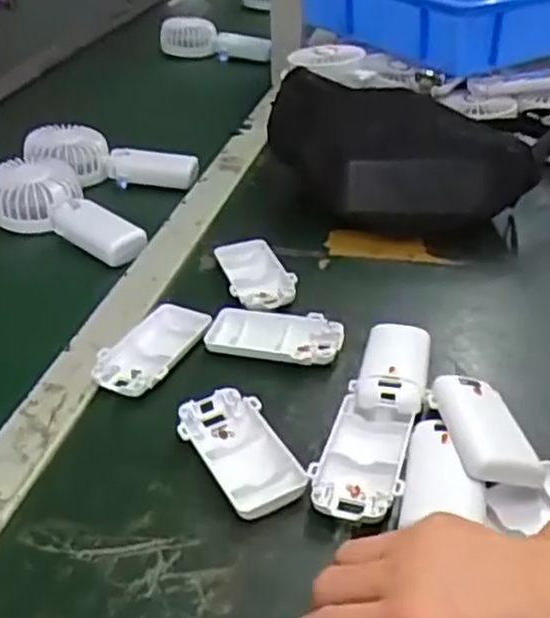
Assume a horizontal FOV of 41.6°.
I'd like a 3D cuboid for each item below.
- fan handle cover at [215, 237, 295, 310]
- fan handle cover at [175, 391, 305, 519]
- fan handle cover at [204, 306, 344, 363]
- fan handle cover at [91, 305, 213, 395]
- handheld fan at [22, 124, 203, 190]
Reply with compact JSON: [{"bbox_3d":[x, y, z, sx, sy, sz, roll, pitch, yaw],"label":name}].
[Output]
[{"bbox_3d":[-0.015,-0.030,0.580,0.048,0.012,0.089,-11,36,-14],"label":"fan handle cover"},{"bbox_3d":[-0.022,0.082,0.423,0.049,0.014,0.092,-15,38,-19],"label":"fan handle cover"},{"bbox_3d":[0.001,0.019,0.514,0.093,0.016,0.049,11,37,15],"label":"fan handle cover"},{"bbox_3d":[-0.085,0.027,0.507,0.052,0.013,0.091,15,38,21],"label":"fan handle cover"},{"bbox_3d":[-0.174,-0.155,0.773,0.176,0.039,0.076,10,35,-6],"label":"handheld fan"}]

